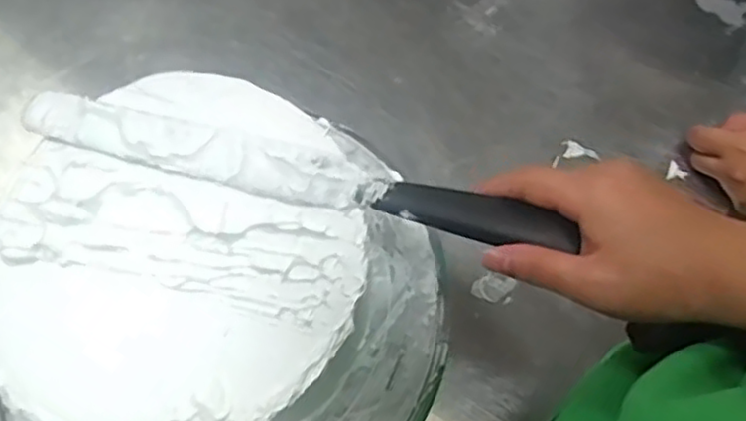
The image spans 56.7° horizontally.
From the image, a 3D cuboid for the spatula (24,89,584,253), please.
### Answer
[{"bbox_3d":[-0.047,-0.022,0.367,0.297,0.010,0.027,13,68,7],"label":"spatula"}]

